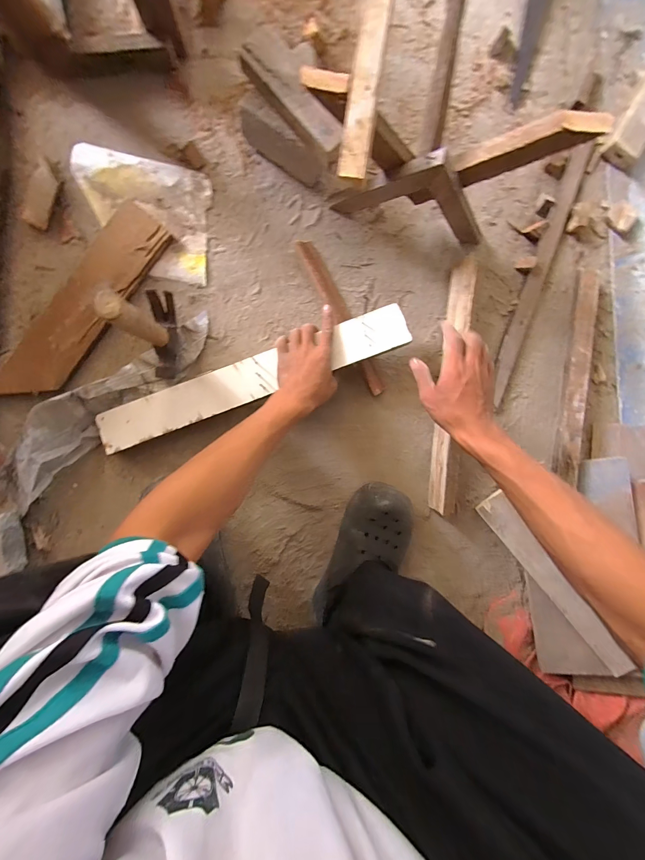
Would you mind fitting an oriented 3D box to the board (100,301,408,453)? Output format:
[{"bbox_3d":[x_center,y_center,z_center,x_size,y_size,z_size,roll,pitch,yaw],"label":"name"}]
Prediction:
[{"bbox_3d":[-0.109,-0.079,0.505,0.501,0.013,0.063,-20,96,1],"label":"board"}]

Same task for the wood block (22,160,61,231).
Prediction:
[{"bbox_3d":[-0.423,-0.352,0.484,0.035,0.009,0.091,21,93,-6],"label":"wood block"}]

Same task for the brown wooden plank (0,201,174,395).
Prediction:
[{"bbox_3d":[-0.374,-0.189,0.502,0.084,0.021,0.352,36,91,-7],"label":"brown wooden plank"}]

